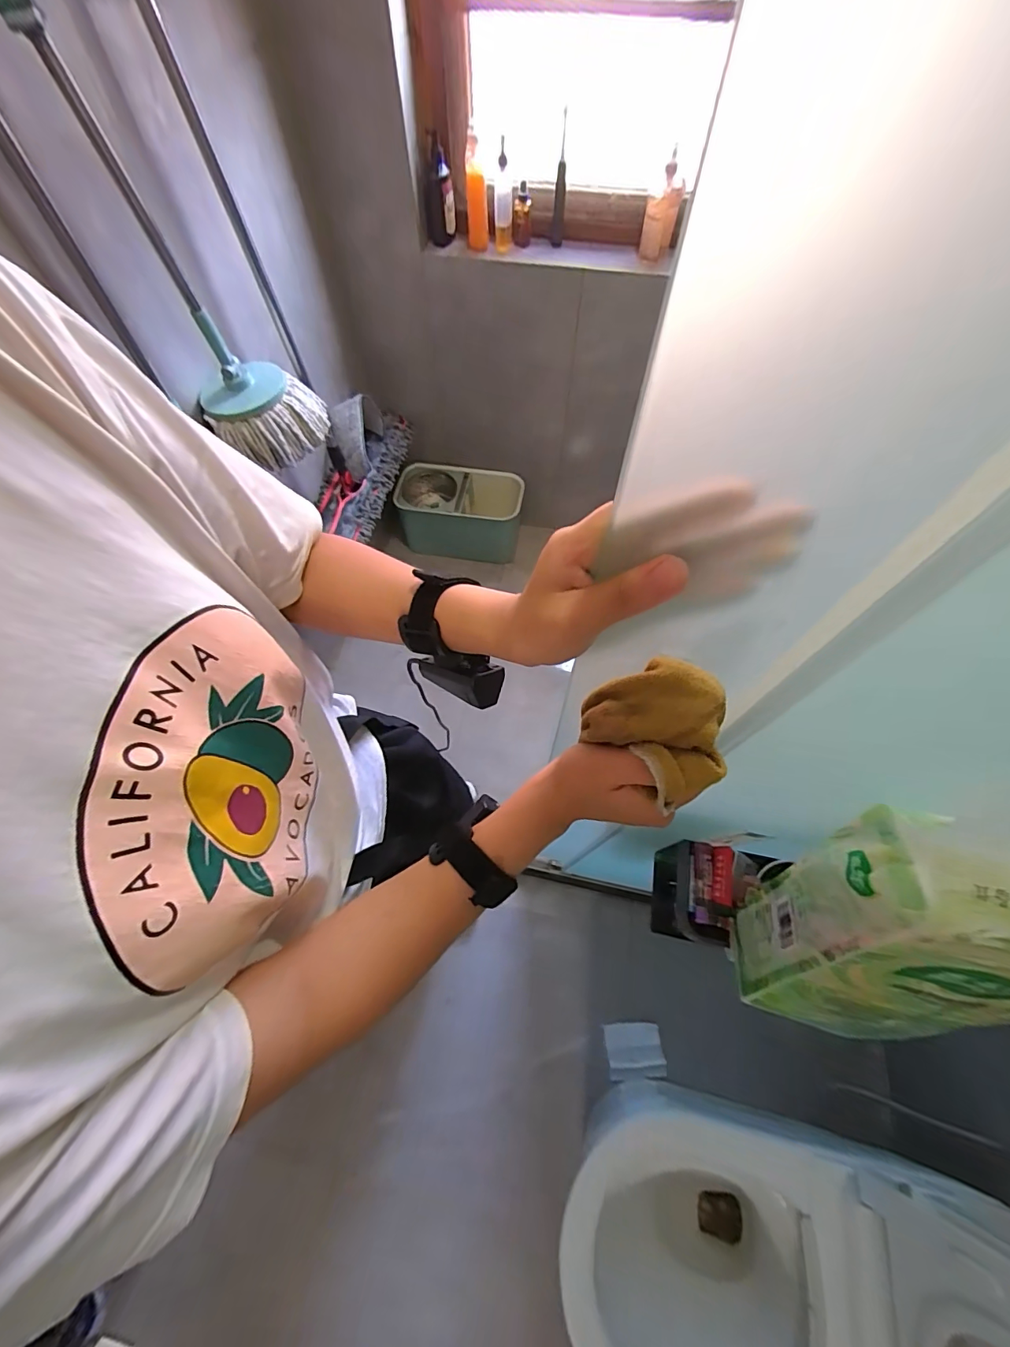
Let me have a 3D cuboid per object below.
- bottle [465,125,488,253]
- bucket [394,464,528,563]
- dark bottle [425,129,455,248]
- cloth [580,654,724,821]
[{"bbox_3d":[-0.069,-1.150,1.100,0.053,0.191,0.058,-4,63,-1],"label":"bottle"},{"bbox_3d":[-0.166,-0.609,1.761,0.459,0.243,0.246,11,63,6],"label":"bucket"},{"bbox_3d":[-0.167,-1.187,1.134,0.078,0.170,0.066,-4,63,-1],"label":"dark bottle"},{"bbox_3d":[0.089,0.030,0.267,0.055,0.061,0.082,-33,67,-15],"label":"cloth"}]

